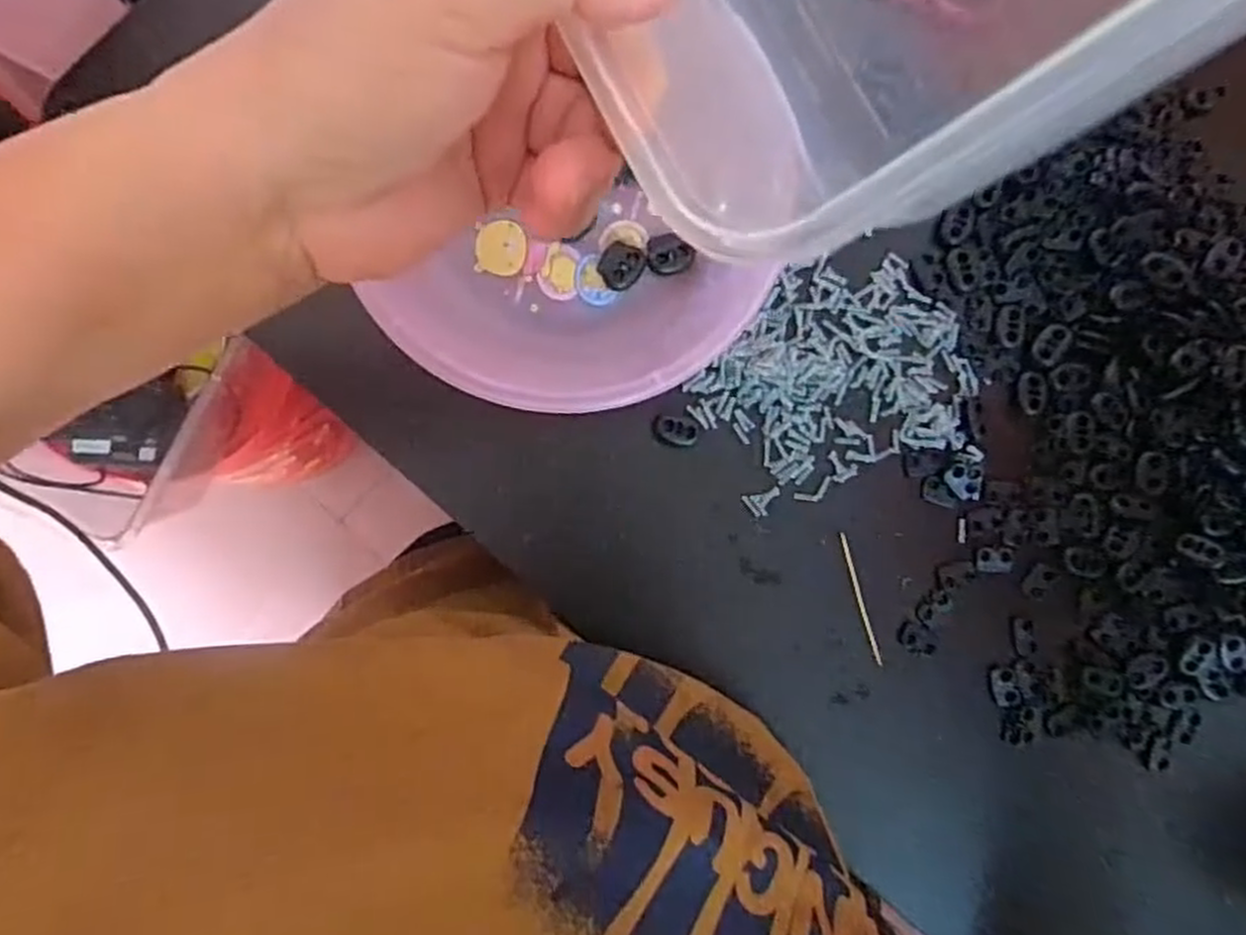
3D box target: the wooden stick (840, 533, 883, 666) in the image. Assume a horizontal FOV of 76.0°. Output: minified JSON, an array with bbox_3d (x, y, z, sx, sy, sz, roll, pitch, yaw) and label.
[{"bbox_3d":[0.112,0.062,0.375,0.004,0.006,0.063,-17,91,-5],"label":"wooden stick"}]

